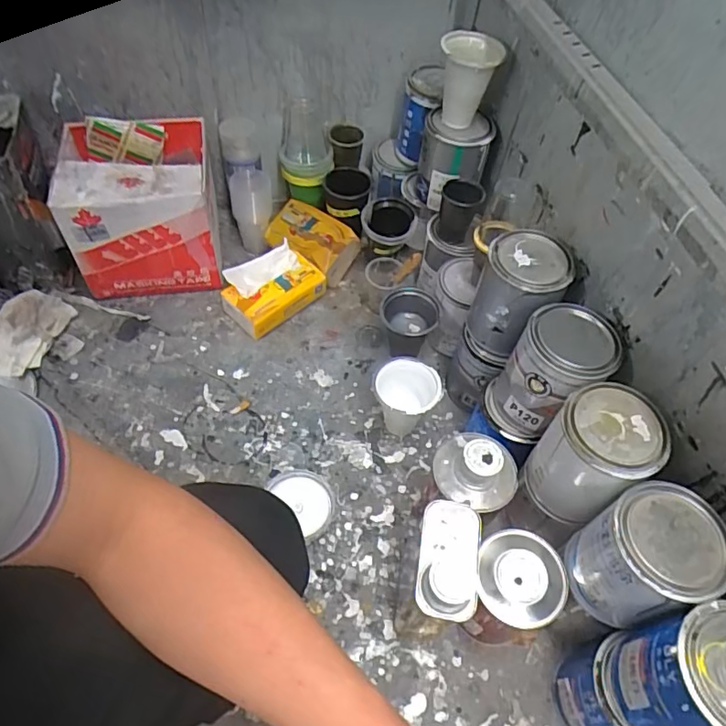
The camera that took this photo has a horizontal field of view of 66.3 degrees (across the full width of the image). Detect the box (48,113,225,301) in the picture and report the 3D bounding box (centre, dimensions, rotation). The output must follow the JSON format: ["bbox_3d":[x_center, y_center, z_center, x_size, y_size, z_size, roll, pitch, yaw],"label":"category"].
[{"bbox_3d":[-0.368,-0.259,0.943,0.225,0.198,0.234,-8,57,-11],"label":"box"}]

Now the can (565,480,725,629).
[{"bbox_3d":[0.276,0.193,0.556,0.107,0.137,0.100,3,55,-4],"label":"can"}]

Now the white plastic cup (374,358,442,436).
[{"bbox_3d":[0.059,0.060,0.810,0.084,0.117,0.079,3,55,-4],"label":"white plastic cup"}]

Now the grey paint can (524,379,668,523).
[{"bbox_3d":[0.255,0.101,0.618,0.109,0.137,0.105,-33,64,-25],"label":"grey paint can"}]

